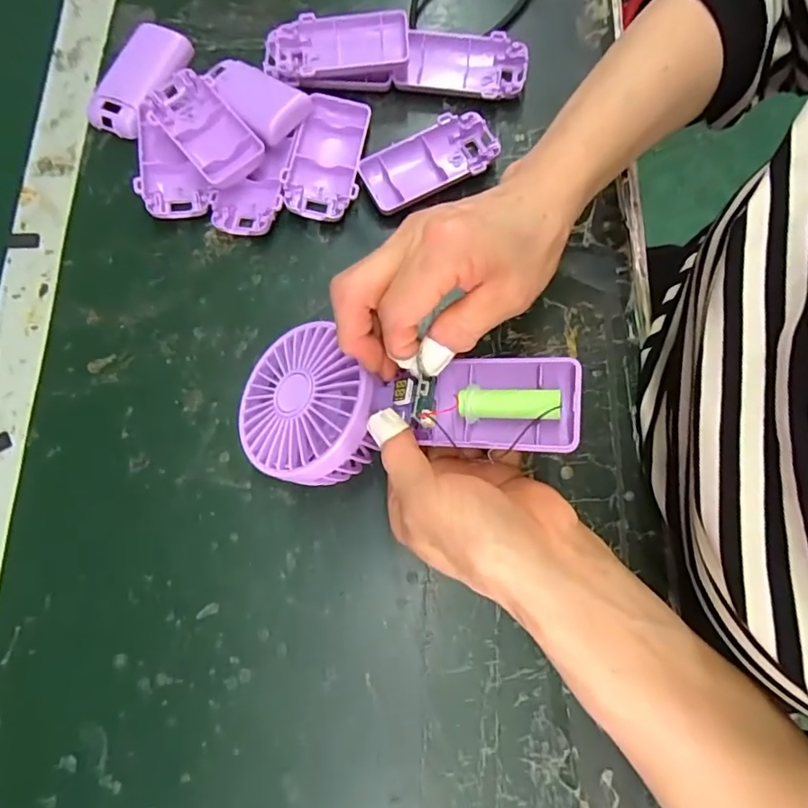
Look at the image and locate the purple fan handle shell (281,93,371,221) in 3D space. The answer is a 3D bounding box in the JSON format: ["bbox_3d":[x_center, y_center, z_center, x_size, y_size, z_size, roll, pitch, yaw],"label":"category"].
[{"bbox_3d":[-0.052,-0.169,0.365,0.047,0.018,0.091,6,76,3],"label":"purple fan handle shell"}]

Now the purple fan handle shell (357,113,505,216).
[{"bbox_3d":[0.018,-0.165,0.362,0.092,0.016,0.047,-26,77,-5],"label":"purple fan handle shell"}]

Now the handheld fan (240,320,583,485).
[{"bbox_3d":[-0.004,-0.002,0.273,0.177,0.035,0.081,-1,75,16],"label":"handheld fan"}]

